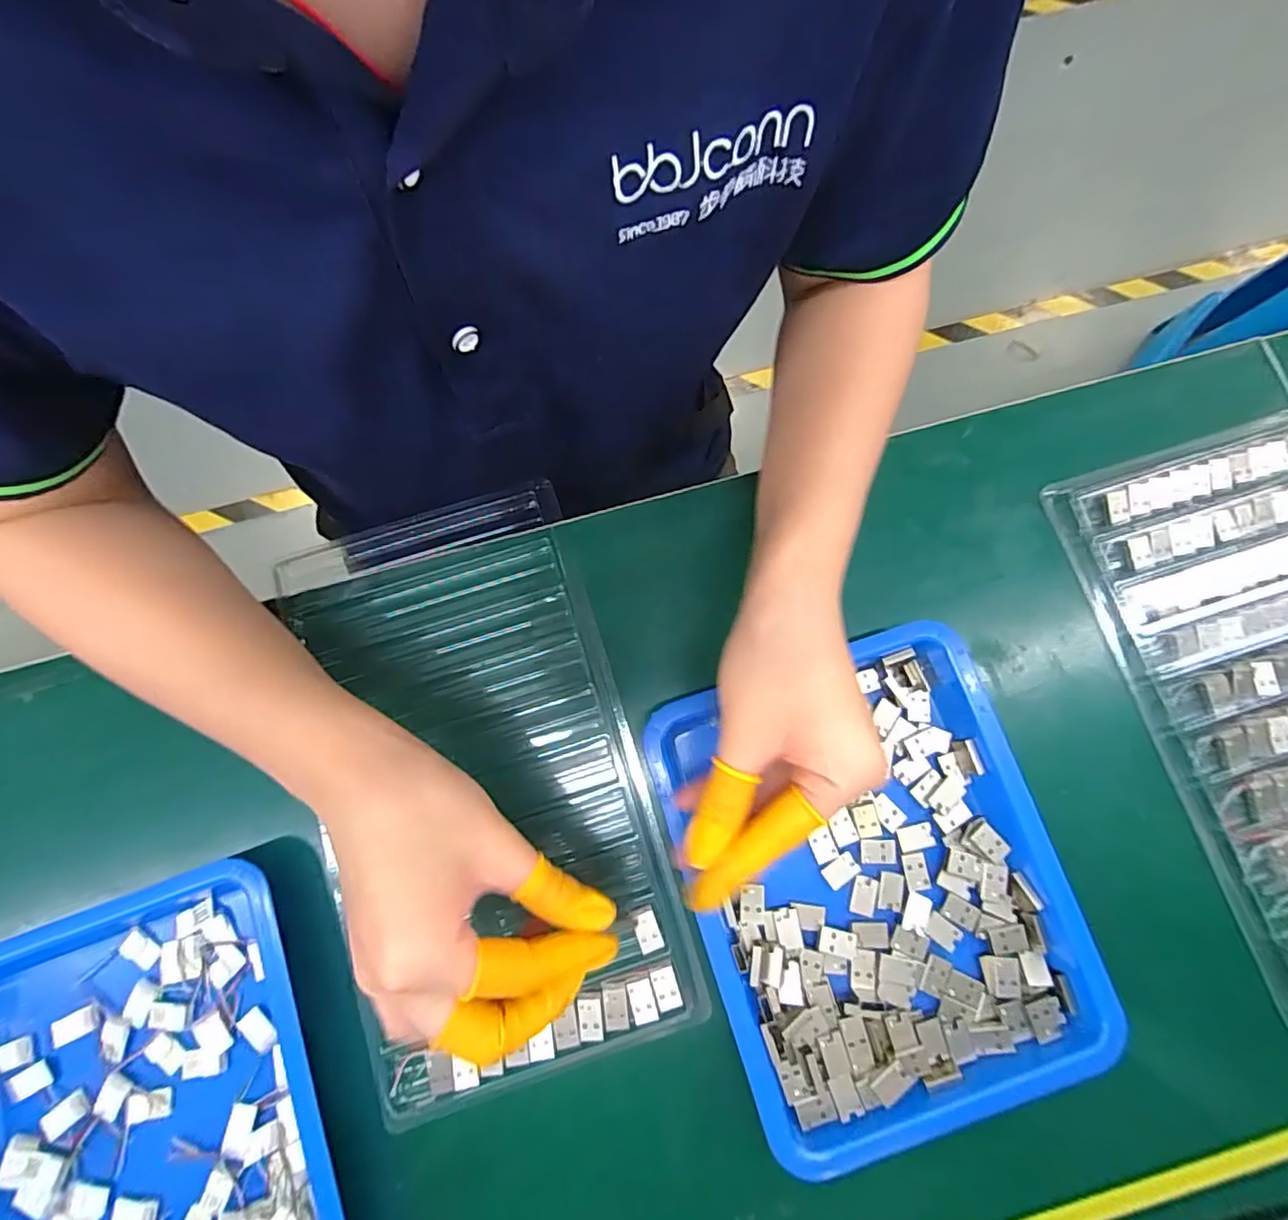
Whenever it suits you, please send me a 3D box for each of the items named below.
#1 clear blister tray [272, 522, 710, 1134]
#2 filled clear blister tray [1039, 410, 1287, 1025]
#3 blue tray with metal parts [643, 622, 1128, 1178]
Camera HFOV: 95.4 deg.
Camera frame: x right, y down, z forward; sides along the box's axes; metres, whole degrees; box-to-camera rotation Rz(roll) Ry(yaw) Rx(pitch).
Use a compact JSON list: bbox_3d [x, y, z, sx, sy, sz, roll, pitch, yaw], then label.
[{"bbox_3d":[-0.089,0.089,0.312,0.162,0.019,0.289,-18,79,-3],"label":"clear blister tray"},{"bbox_3d":[0.349,0.042,0.313,0.161,0.013,0.284,-17,78,-3],"label":"filled clear blister tray"},{"bbox_3d":[0.110,0.132,0.291,0.170,0.024,0.216,-17,78,-3],"label":"blue tray with metal parts"}]

